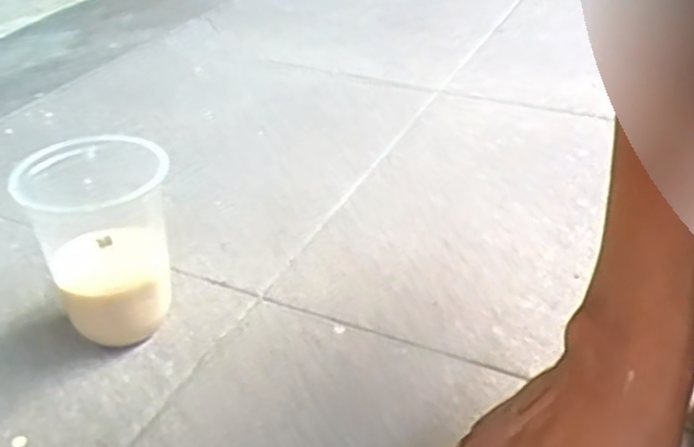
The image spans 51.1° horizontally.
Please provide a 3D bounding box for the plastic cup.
[{"bbox_3d":[-0.157,0.013,0.475,0.083,0.125,0.082,-8,35,-11],"label":"plastic cup"}]

